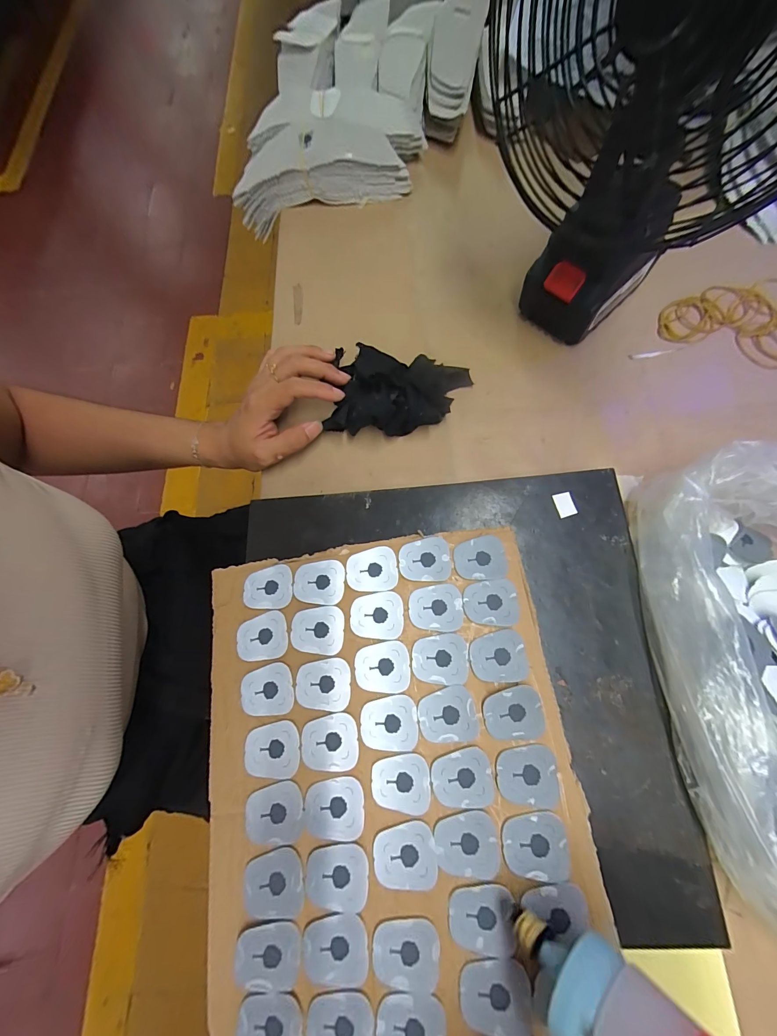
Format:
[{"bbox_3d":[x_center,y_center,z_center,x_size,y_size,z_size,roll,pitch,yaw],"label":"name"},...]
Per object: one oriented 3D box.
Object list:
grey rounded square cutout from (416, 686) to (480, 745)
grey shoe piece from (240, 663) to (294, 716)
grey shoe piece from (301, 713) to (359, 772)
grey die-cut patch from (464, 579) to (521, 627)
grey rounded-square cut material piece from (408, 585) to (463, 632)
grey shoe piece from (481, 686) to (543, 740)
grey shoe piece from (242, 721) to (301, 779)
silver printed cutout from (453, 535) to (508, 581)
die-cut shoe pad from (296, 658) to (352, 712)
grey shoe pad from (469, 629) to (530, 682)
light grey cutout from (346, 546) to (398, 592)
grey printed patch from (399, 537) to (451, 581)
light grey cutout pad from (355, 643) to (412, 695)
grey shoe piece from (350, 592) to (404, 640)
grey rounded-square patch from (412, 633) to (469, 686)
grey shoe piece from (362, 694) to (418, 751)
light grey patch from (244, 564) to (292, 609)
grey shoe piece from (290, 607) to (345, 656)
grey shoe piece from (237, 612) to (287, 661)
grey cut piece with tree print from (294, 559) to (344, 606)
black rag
[{"bbox_3d":[0.040,0.133,0.238,0.038,0.004,0.033,-6,74,3],"label":"grey rounded square cutout"},{"bbox_3d":[-0.087,0.124,0.253,0.038,0.004,0.033,-13,74,1],"label":"grey shoe piece"},{"bbox_3d":[-0.040,0.152,0.239,0.038,0.004,0.033,-4,74,4],"label":"grey shoe piece"},{"bbox_3d":[0.075,0.061,0.257,0.038,0.004,0.032,-2,74,5],"label":"grey die-cut patch"},{"bbox_3d":[0.035,0.066,0.258,0.039,0.004,0.033,0,74,5],"label":"grey rounded-square cut material piece"},{"bbox_3d":[0.084,0.131,0.236,0.038,0.006,0.032,-6,74,3],"label":"grey shoe piece"},{"bbox_3d":[-0.080,0.160,0.243,0.039,0.004,0.033,-7,72,5],"label":"grey shoe piece"},{"bbox_3d":[0.070,0.030,0.268,0.038,0.004,0.033,-3,74,4],"label":"silver printed cutout"},{"bbox_3d":[-0.046,0.117,0.249,0.038,0.004,0.033,-1,74,5],"label":"die-cut shoe pad"},{"bbox_3d":[0.077,0.097,0.246,0.039,0.004,0.033,-9,74,2],"label":"grey shoe pad"},{"bbox_3d":[-0.013,0.040,0.271,0.038,0.004,0.033,-9,74,2],"label":"light grey cutout"},{"bbox_3d":[0.028,0.032,0.269,0.038,0.004,0.033,-3,74,4],"label":"grey printed patch"},{"bbox_3d":[-0.004,0.105,0.249,0.038,0.004,0.033,-1,74,5],"label":"light grey cutout pad"},{"bbox_3d":[-0.009,0.071,0.259,0.038,0.004,0.033,-1,74,5],"label":"grey shoe piece"},{"bbox_3d":[0.037,0.099,0.247,0.038,0.004,0.033,-1,74,5],"label":"grey rounded-square patch"},{"bbox_3d":[0.000,0.139,0.239,0.038,0.004,0.033,-1,74,5],"label":"grey shoe piece"},{"bbox_3d":[-0.094,0.054,0.274,0.038,0.005,0.032,-8,74,3],"label":"light grey patch"},{"bbox_3d":[-0.053,0.083,0.260,0.038,0.004,0.033,0,74,5],"label":"grey shoe piece"},{"bbox_3d":[-0.095,0.089,0.264,0.038,0.004,0.032,-16,74,0],"label":"grey shoe piece"},{"bbox_3d":[-0.053,0.049,0.271,0.039,0.004,0.033,0,74,5],"label":"grey cut piece with tree print"},{"bbox_3d":[0.010,-0.115,0.316,0.128,0.053,0.070,1,74,2],"label":"black rag"}]

